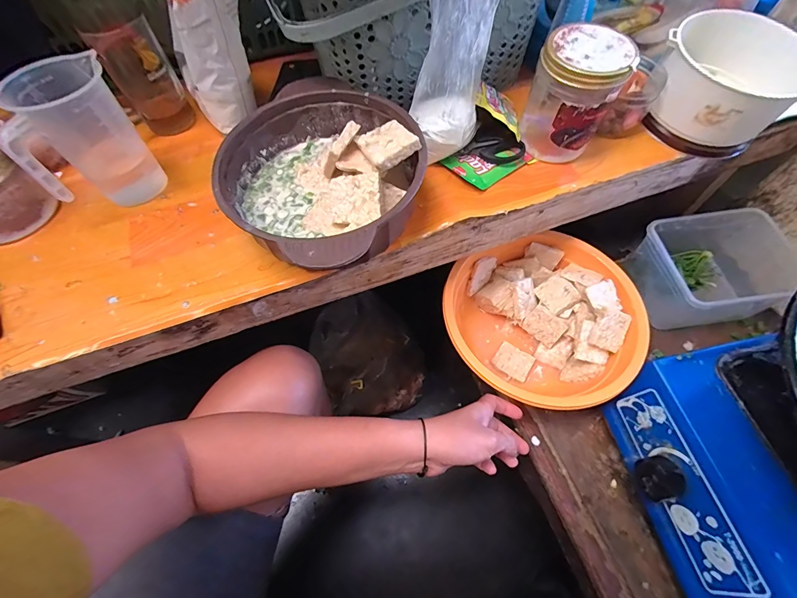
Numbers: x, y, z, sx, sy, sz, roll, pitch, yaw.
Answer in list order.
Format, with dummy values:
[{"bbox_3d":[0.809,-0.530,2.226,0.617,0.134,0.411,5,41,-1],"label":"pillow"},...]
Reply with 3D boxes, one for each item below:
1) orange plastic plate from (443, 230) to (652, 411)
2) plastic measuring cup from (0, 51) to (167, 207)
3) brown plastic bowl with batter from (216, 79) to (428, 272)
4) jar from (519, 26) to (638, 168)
[{"bbox_3d":[0.216,0.028,0.533,0.227,0.104,0.249,-1,61,1],"label":"orange plastic plate"},{"bbox_3d":[-0.348,-0.180,0.396,0.107,0.128,0.115,-33,65,-15],"label":"plastic measuring cup"},{"bbox_3d":[-0.077,-0.122,0.378,0.204,0.090,0.198,-1,61,1],"label":"brown plastic bowl with batter"},{"bbox_3d":[0.191,-0.220,0.400,0.085,0.117,0.075,21,64,13],"label":"jar"}]

